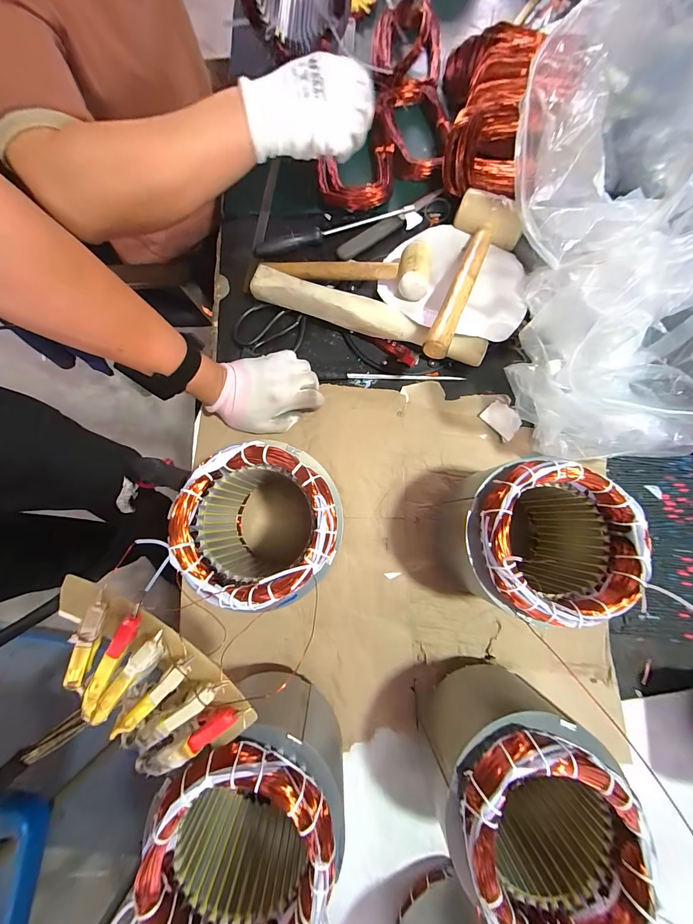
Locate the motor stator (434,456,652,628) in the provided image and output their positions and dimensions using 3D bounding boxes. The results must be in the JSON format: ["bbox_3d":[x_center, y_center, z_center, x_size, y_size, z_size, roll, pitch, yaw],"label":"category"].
[{"bbox_3d":[0.184,0.086,0.356,0.142,0.162,0.141,9,79,0],"label":"motor stator"}]

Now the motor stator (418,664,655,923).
[{"bbox_3d":[0.153,0.290,0.297,0.143,0.131,0.140,-11,80,-2],"label":"motor stator"}]

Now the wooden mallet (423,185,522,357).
[{"bbox_3d":[0.161,-0.250,0.436,0.094,0.045,0.295,24,67,3],"label":"wooden mallet"}]

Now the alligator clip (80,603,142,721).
[{"bbox_3d":[-0.174,0.149,0.242,0.010,0.014,0.104,29,96,4],"label":"alligator clip"}]

